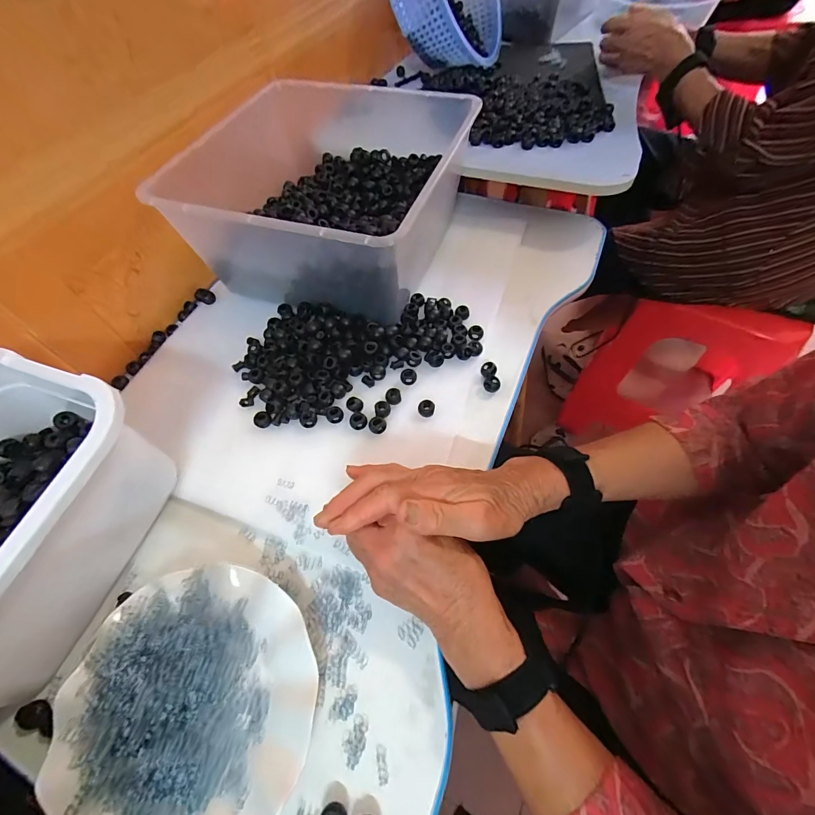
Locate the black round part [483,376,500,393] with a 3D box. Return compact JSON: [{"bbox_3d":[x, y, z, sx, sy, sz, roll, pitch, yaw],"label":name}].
[{"bbox_3d":[0.091,-0.023,0.420,0.018,0.015,0.016,27,62,13],"label":"black round part"}]

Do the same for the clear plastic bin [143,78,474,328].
[{"bbox_3d":[-0.068,-0.281,0.495,0.255,0.133,0.354,17,61,11],"label":"clear plastic bin"}]

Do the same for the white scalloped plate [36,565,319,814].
[{"bbox_3d":[-0.158,0.212,0.274,0.174,0.022,0.178,-4,60,-5],"label":"white scalloped plate"}]

